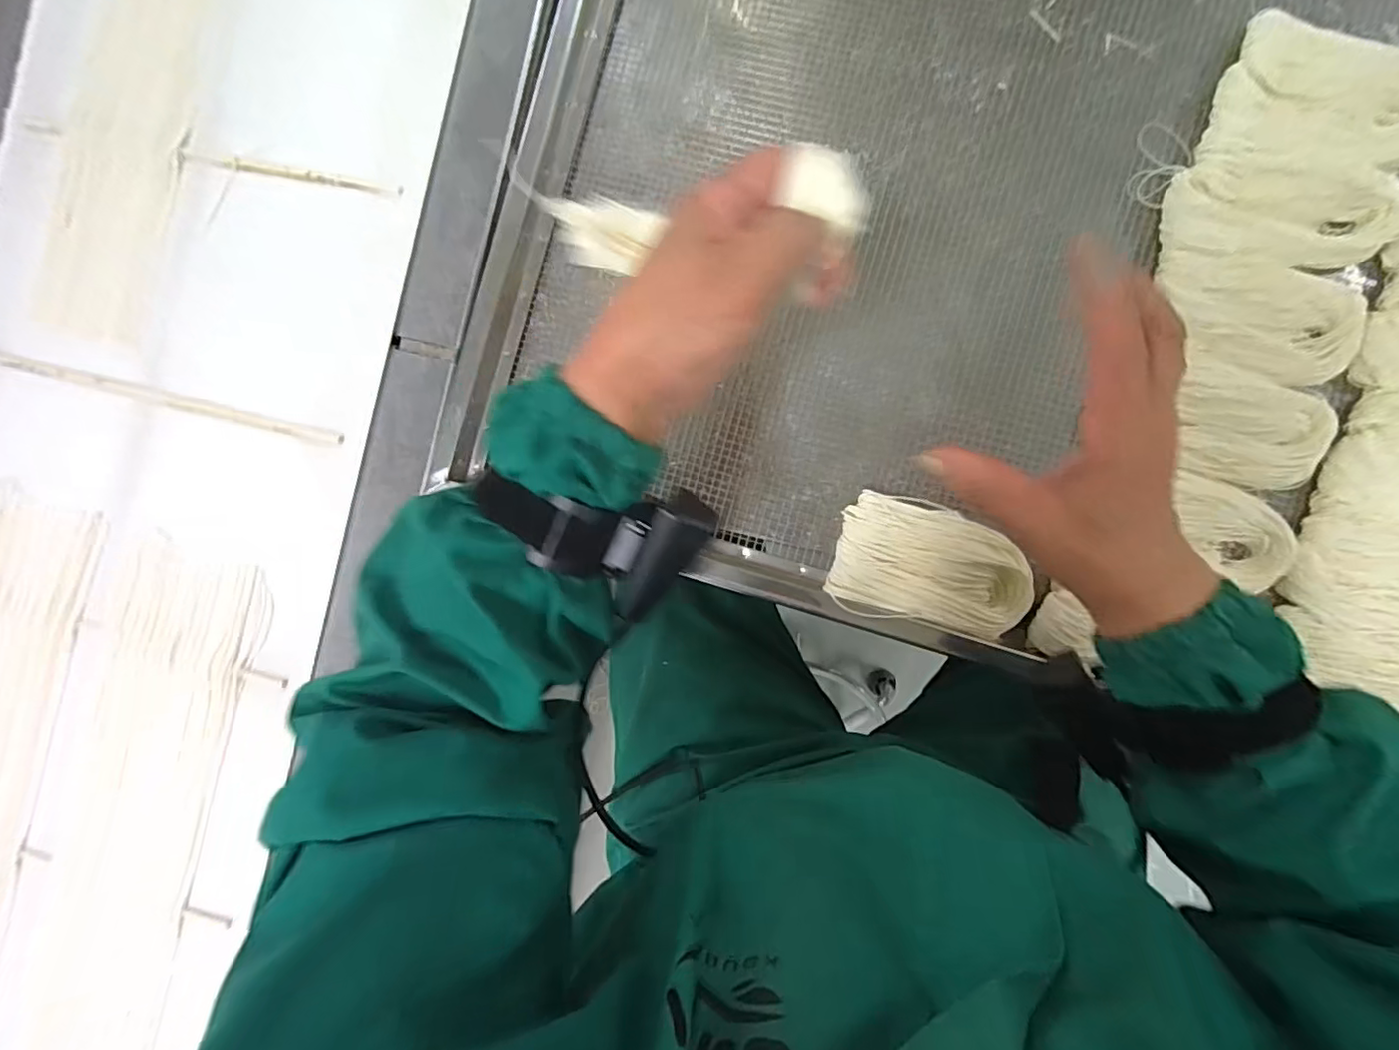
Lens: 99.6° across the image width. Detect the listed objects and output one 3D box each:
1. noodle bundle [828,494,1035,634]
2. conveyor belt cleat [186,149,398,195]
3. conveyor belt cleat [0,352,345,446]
[{"bbox_3d":[0.172,0.029,0.437,0.138,0.019,0.086,13,90,6],"label":"noodle bundle"},{"bbox_3d":[-0.334,-0.285,0.478,0.199,0.008,0.009,13,90,6],"label":"conveyor belt cleat"},{"bbox_3d":[-0.454,-0.108,0.488,0.345,0.010,0.010,14,90,6],"label":"conveyor belt cleat"}]

